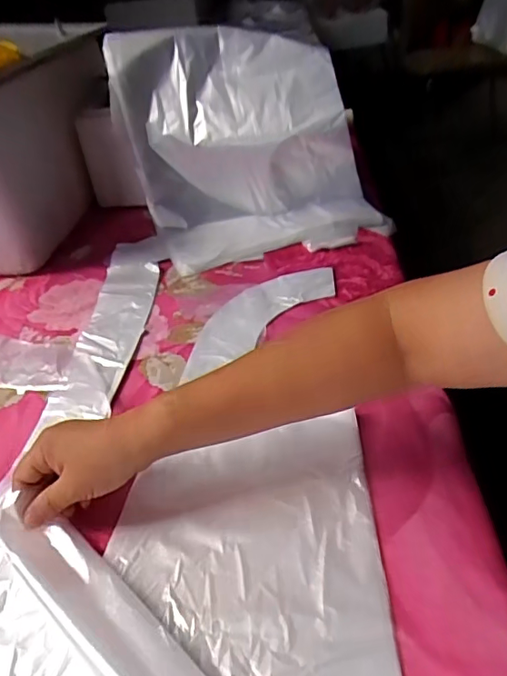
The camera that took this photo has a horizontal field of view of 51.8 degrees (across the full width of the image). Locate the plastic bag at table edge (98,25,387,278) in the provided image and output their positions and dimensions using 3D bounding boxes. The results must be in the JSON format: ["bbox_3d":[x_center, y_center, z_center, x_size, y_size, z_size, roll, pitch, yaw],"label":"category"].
[{"bbox_3d":[-0.006,-0.261,0.741,0.339,0.260,0.250,-11,38,-7],"label":"plastic bag at table edge"}]

